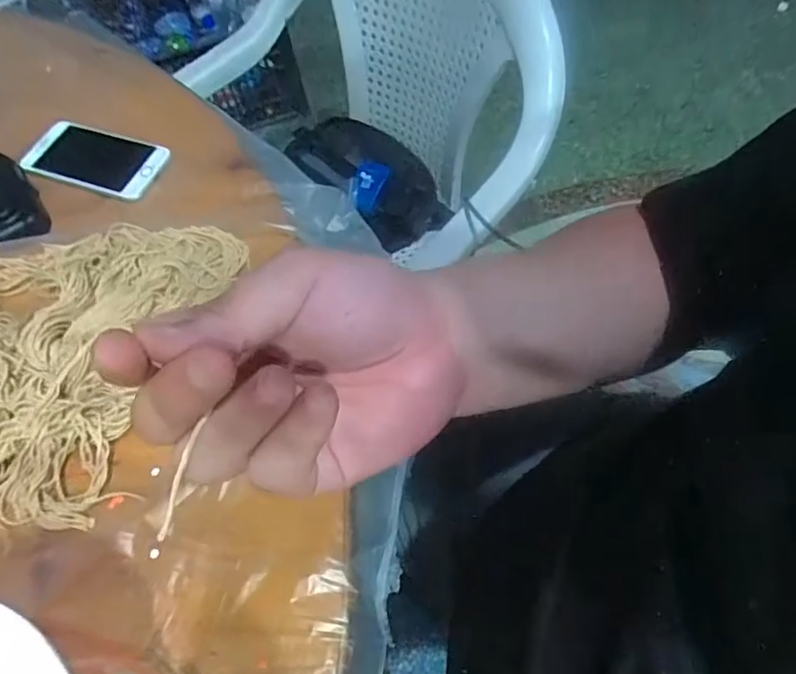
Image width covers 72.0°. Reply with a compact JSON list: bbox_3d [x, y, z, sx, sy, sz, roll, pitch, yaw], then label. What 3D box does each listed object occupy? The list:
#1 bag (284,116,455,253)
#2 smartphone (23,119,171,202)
[{"bbox_3d":[-0.050,-0.269,0.920,0.134,0.094,0.281,-41,66,-16],"label":"bag"},{"bbox_3d":[-0.272,-0.163,0.497,0.128,0.008,0.065,17,65,14],"label":"smartphone"}]

